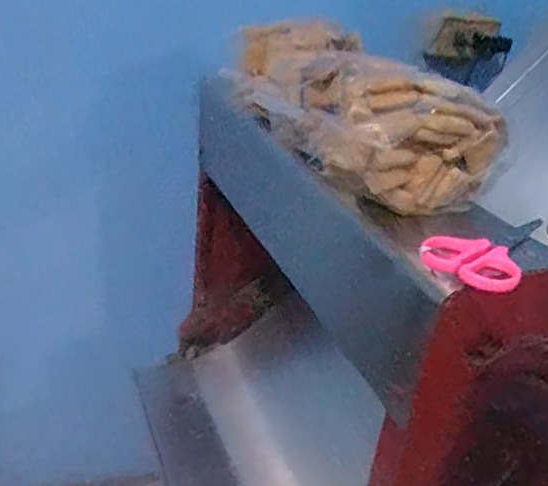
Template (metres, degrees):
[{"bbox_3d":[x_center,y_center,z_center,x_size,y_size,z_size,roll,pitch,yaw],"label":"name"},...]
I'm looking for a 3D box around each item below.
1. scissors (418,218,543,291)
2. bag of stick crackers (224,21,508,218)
[{"bbox_3d":[0.151,-0.002,0.453,0.063,0.011,0.129,21,32,24],"label":"scissors"},{"bbox_3d":[0.068,-0.128,0.572,0.134,0.088,0.286,-5,32,-20],"label":"bag of stick crackers"}]

